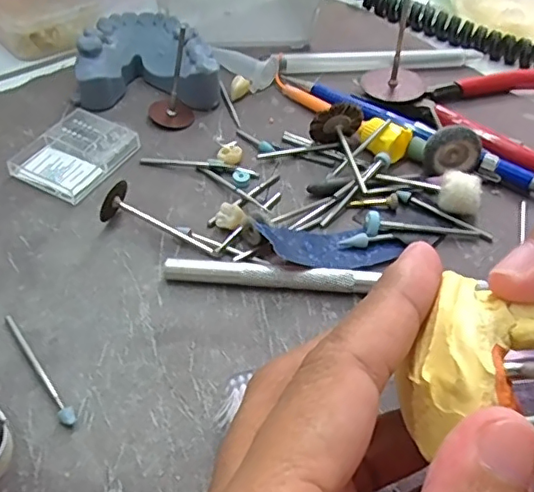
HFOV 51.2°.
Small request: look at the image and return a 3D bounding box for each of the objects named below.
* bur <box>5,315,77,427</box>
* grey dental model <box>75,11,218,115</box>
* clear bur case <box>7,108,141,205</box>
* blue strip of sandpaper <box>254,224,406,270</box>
[{"bbox_3d":[-0.070,0.036,0.171,0.005,0.004,0.046,-27,57,-26],"label":"bur"},{"bbox_3d":[-0.056,-0.091,0.271,0.063,0.023,0.054,1,49,-5],"label":"grey dental model"},{"bbox_3d":[-0.082,-0.040,0.236,0.038,0.008,0.045,23,50,14],"label":"clear bur case"},{"bbox_3d":[0.026,-0.001,0.209,0.055,0.011,0.021,-8,50,-13],"label":"blue strip of sandpaper"}]

